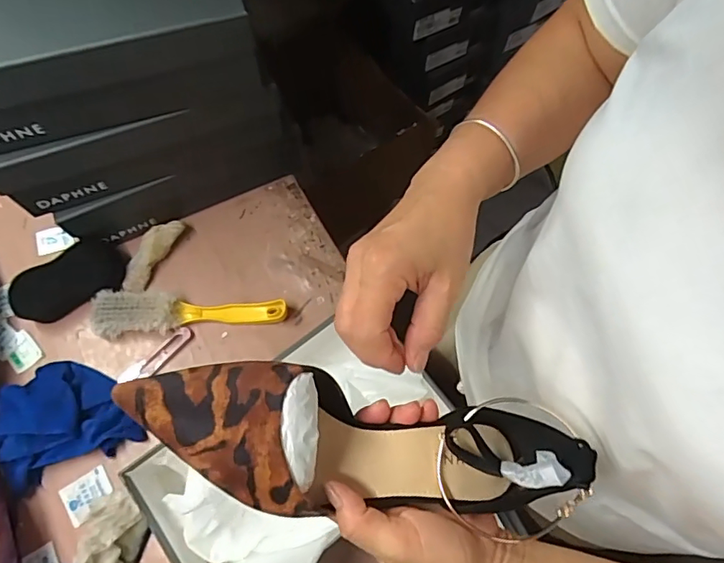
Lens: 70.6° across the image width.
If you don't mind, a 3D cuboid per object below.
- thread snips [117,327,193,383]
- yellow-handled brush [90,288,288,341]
[{"bbox_3d":[-0.244,0.090,0.610,0.095,0.010,0.025,-36,74,-14],"label":"thread snips"},{"bbox_3d":[-0.206,0.031,0.614,0.222,0.031,0.054,-4,69,-3],"label":"yellow-handled brush"}]

